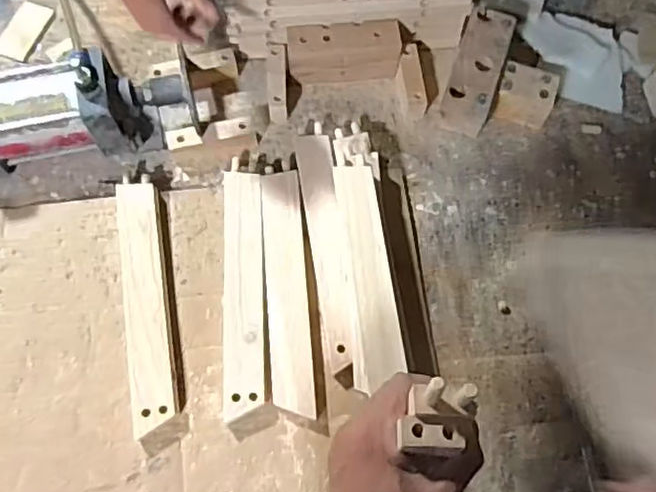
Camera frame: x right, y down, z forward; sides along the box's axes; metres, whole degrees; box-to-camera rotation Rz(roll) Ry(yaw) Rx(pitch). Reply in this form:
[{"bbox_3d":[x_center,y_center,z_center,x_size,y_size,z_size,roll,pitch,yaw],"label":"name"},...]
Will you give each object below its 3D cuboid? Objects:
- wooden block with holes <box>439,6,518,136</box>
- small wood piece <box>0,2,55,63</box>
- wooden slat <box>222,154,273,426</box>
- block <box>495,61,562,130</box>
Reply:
[{"bbox_3d":[0.185,-0.218,0.801,0.059,0.030,0.164,18,69,5],"label":"wooden block with holes"},{"bbox_3d":[-0.408,-0.290,0.877,0.050,0.008,0.091,18,69,5],"label":"small wood piece"},{"bbox_3d":[-0.095,0.039,0.748,0.048,0.031,0.301,-3,68,-3],"label":"wooden slat"},{"bbox_3d":[0.250,-0.187,0.831,0.068,0.064,0.062,21,69,6],"label":"block"}]

